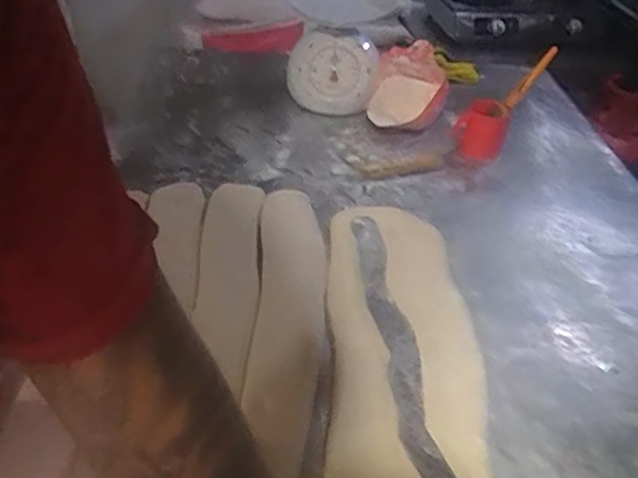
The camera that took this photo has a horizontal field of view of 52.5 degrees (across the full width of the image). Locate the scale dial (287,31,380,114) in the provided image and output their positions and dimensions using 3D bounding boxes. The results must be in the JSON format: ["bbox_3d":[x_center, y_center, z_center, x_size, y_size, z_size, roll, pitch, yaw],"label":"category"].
[{"bbox_3d":[0.022,-0.306,1.197,0.165,0.143,0.026,8,1,17],"label":"scale dial"}]

